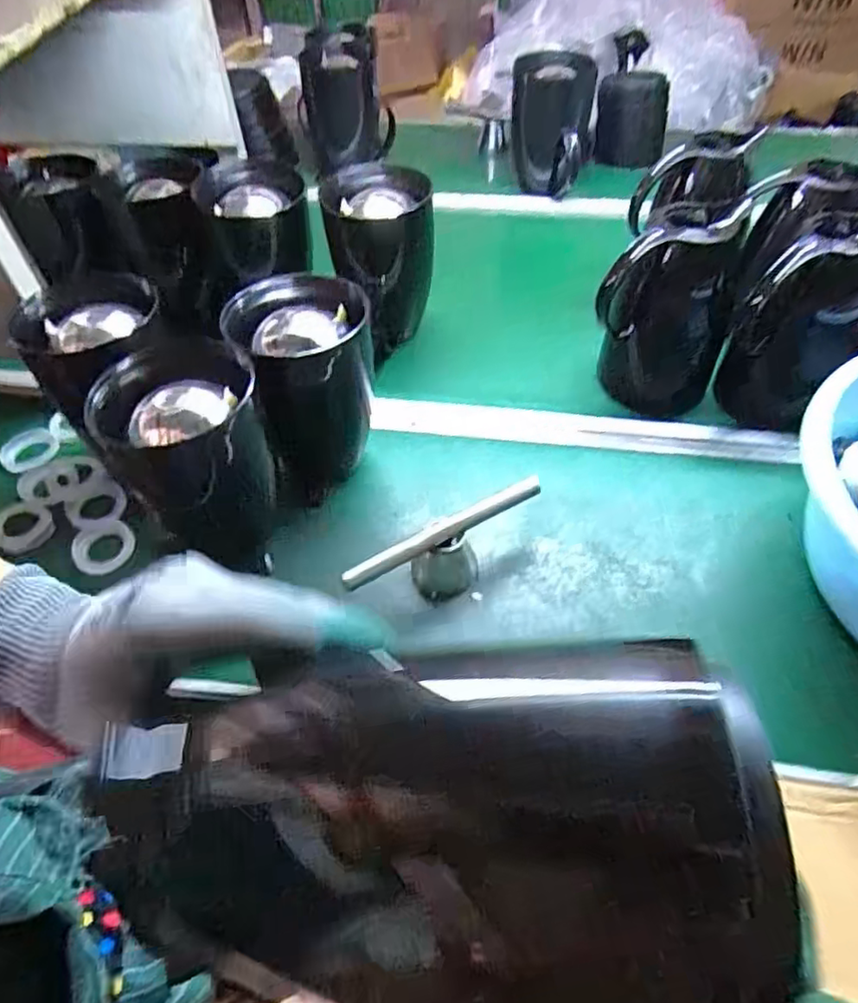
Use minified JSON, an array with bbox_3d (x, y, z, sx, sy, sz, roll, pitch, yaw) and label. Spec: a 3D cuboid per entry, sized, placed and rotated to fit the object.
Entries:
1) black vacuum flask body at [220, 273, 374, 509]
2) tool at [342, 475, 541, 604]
[{"bbox_3d":[-0.115,-0.105,0.629,0.126,0.189,0.123,-11,49,-6],"label":"black vacuum flask body"},{"bbox_3d":[0.025,0.054,0.568,0.195,0.065,0.053,-24,51,-16],"label":"tool"}]

